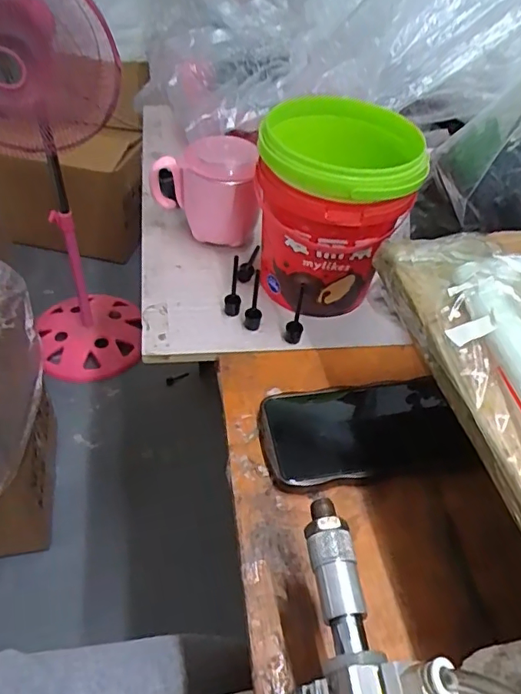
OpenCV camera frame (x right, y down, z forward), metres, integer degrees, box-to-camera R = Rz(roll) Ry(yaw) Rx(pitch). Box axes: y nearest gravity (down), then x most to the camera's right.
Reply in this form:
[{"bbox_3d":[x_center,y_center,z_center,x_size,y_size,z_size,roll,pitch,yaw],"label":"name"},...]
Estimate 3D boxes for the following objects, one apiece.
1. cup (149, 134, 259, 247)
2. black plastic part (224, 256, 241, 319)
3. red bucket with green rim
[{"bbox_3d":[-0.057,-0.151,0.533,0.099,0.097,0.071,-3,48,-8],"label":"cup"},{"bbox_3d":[-0.024,-0.055,0.470,0.014,0.055,0.018,-10,49,-15],"label":"black plastic part"},{"bbox_3d":[0.057,-0.119,0.475,0.120,0.149,0.128,3,47,-3],"label":"red bucket with green rim"}]

